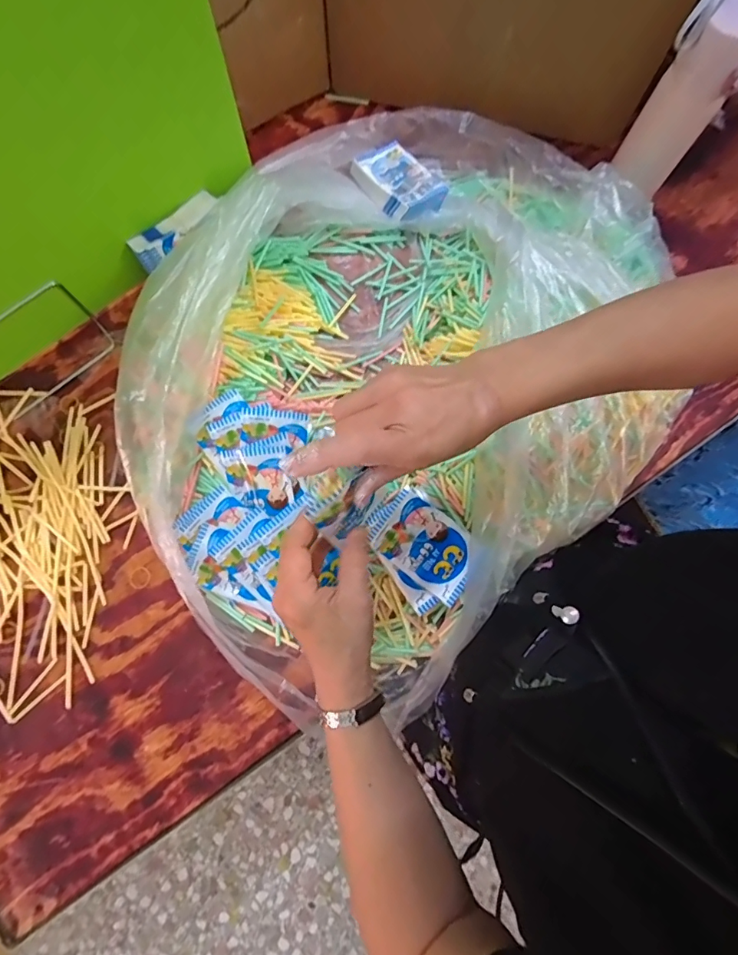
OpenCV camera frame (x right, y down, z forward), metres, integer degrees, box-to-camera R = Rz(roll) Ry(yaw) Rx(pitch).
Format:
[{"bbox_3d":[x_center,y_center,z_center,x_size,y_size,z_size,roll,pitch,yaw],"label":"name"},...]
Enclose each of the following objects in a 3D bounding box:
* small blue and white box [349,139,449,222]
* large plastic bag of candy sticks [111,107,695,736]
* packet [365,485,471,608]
[{"bbox_3d":[0.039,-0.364,0.573,0.078,0.031,0.116,-35,80,-7],"label":"small blue and white box"},{"bbox_3d":[0.034,-0.135,0.477,0.617,0.132,0.509,-41,81,-8],"label":"large plastic bag of candy sticks"},{"bbox_3d":[0.058,0.066,0.460,0.105,0.013,0.071,39,81,7],"label":"packet"}]

